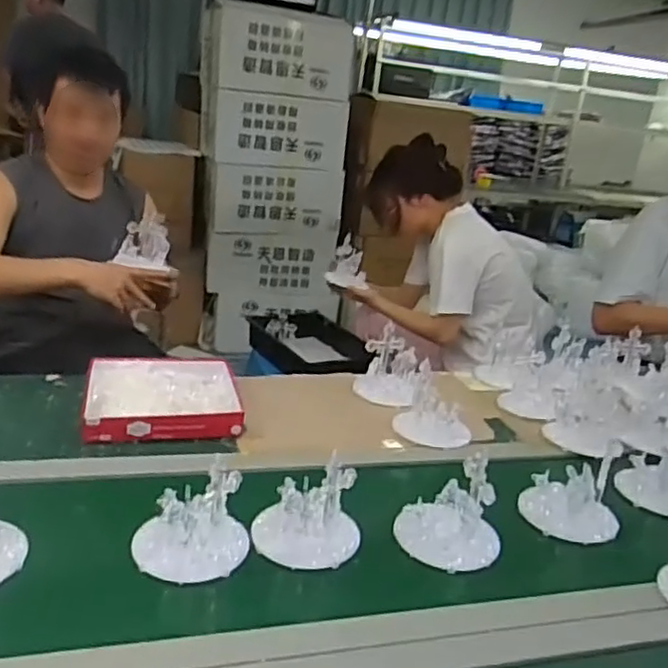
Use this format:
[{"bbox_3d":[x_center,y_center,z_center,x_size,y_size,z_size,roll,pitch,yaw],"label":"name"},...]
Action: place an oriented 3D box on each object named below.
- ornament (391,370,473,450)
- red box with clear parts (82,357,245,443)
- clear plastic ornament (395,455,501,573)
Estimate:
[{"bbox_3d":[0.171,0.114,1.114,0.128,0.111,0.098,10,18,11],"label":"ornament"},{"bbox_3d":[-0.282,0.096,1.110,0.239,0.045,0.260,0,19,-18],"label":"red box with clear parts"},{"bbox_3d":[0.148,0.215,0.832,0.123,0.118,0.104,12,19,16],"label":"clear plastic ornament"}]

